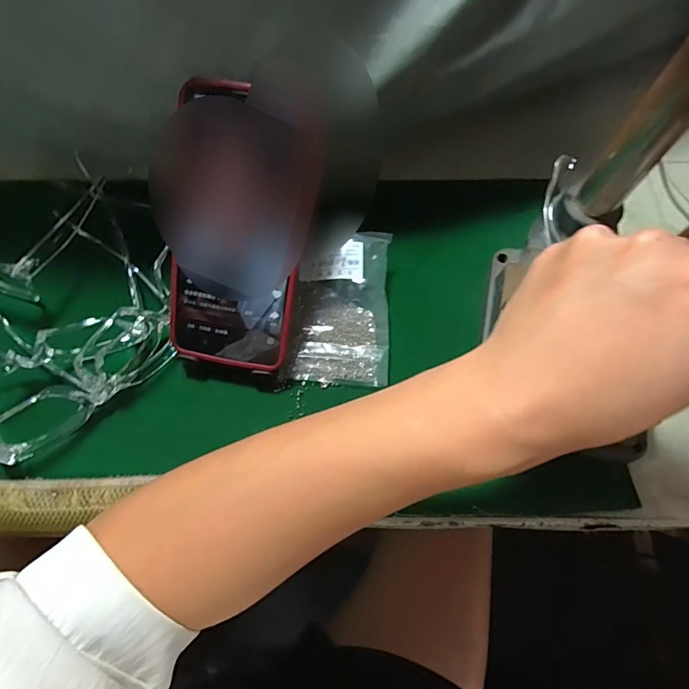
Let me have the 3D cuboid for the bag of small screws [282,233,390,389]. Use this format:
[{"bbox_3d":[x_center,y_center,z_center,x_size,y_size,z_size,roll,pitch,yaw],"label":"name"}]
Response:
[{"bbox_3d":[-0.004,-0.027,0.324,0.073,0.014,0.109,3,87,-2],"label":"bag of small screws"}]

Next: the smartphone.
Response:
[{"bbox_3d":[-0.068,-0.070,0.286,0.083,0.019,0.169,9,103,-7],"label":"smartphone"}]

